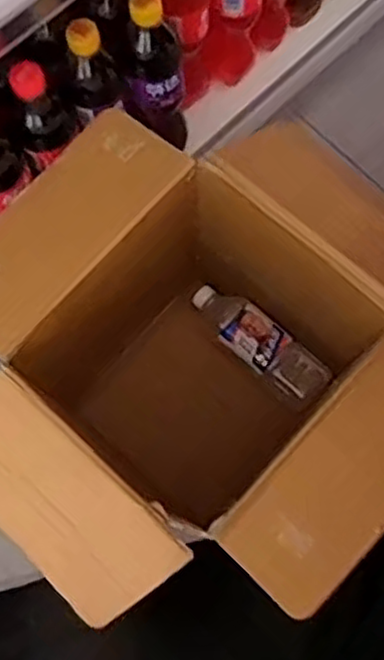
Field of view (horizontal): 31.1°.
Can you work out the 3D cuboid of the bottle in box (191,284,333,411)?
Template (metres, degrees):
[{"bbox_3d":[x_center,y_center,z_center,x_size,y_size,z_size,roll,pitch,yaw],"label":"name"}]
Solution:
[{"bbox_3d":[0.084,0.016,0.877,0.202,0.059,0.069,43,80,9],"label":"bottle in box"}]

